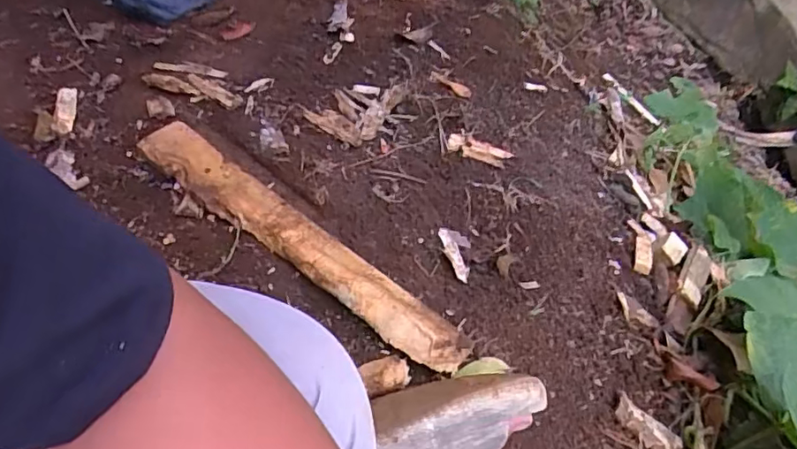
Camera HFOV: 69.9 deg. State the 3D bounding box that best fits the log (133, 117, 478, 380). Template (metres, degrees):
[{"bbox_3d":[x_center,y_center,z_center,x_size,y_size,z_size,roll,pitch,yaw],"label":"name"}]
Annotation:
[{"bbox_3d":[-0.119,0.017,0.622,0.445,0.051,0.057,34,63,24],"label":"log"}]

